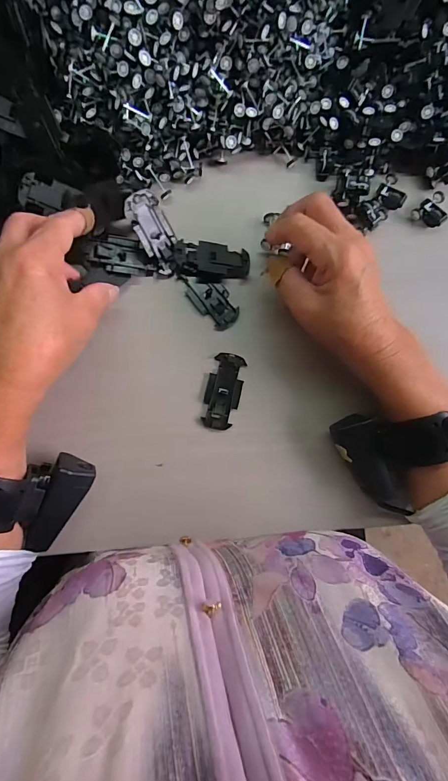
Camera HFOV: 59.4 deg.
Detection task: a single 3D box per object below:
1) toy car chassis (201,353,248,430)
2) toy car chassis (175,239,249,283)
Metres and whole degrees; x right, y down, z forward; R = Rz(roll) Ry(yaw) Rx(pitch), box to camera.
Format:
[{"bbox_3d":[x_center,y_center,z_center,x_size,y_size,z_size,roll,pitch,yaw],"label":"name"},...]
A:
[{"bbox_3d":[0.000,0.001,0.335,0.029,0.004,0.065,12,89,-6],"label":"toy car chassis"},{"bbox_3d":[-0.009,-0.111,0.333,0.062,0.013,0.031,2,90,-6],"label":"toy car chassis"}]

